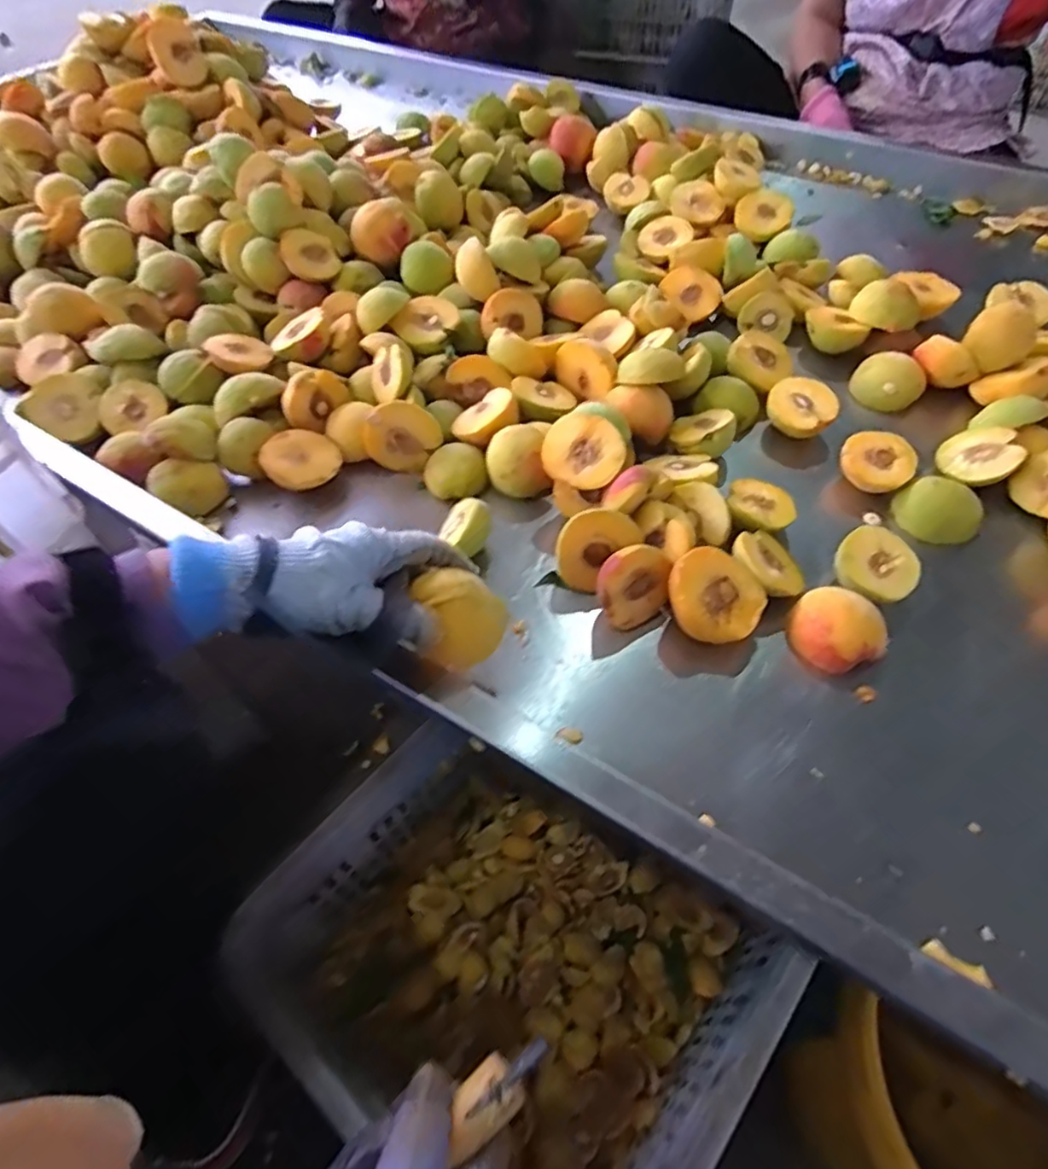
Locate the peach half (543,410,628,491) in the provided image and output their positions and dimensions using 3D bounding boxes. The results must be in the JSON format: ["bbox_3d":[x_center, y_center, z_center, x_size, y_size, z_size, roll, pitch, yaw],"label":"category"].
[{"bbox_3d":[0.053,-0.110,0.541,0.070,0.030,0.063,20,83,16],"label":"peach half"}]

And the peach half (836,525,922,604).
[{"bbox_3d":[0.279,-0.012,0.502,0.059,0.033,0.059,-1,55,1],"label":"peach half"}]

